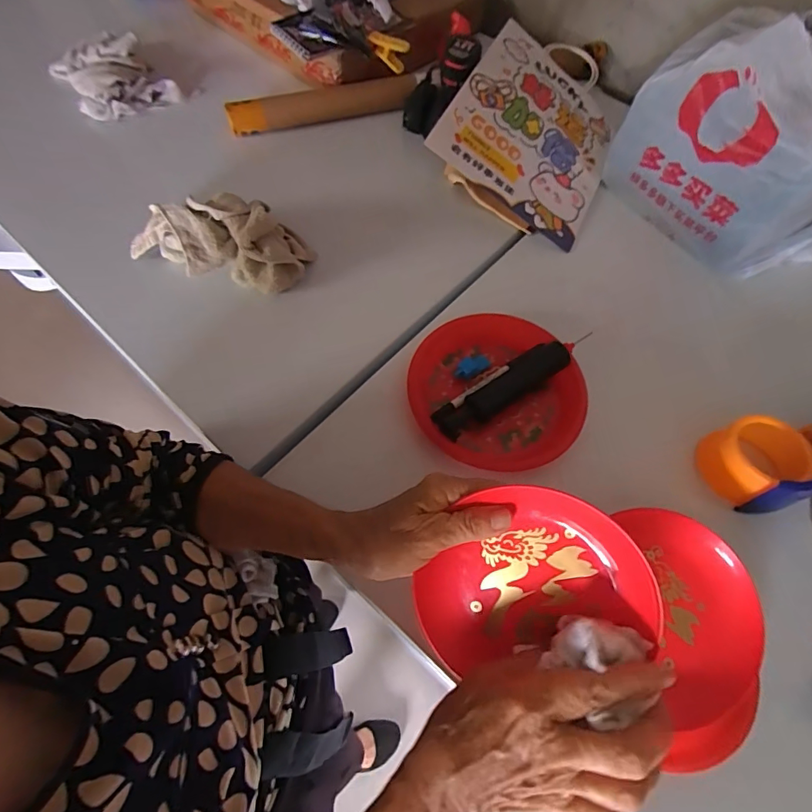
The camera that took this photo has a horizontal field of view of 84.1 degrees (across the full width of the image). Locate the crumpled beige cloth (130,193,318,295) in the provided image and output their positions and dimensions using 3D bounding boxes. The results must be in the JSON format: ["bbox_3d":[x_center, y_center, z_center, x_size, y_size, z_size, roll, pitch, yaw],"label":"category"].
[{"bbox_3d":[-0.201,-0.173,0.476,0.186,0.071,0.074,7,63,1],"label":"crumpled beige cloth"}]

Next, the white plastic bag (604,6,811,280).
[{"bbox_3d":[0.365,-0.278,0.480,0.151,0.180,0.228,-26,67,-15],"label":"white plastic bag"}]

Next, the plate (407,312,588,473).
[{"bbox_3d":[0.086,-0.020,0.430,0.159,0.038,0.152,4,63,-1],"label":"plate"}]

